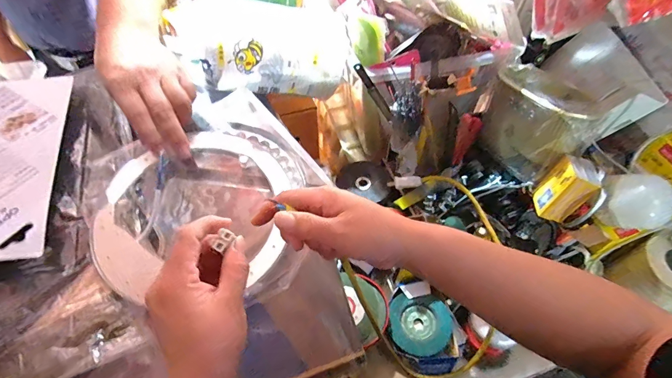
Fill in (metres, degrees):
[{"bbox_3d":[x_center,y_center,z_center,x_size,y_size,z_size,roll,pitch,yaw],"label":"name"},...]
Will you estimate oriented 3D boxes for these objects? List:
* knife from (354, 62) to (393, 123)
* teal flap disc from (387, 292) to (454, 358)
[{"bbox_3d":[0.049,-0.126,0.447,0.013,0.100,0.012,-21,50,22],"label":"knife"},{"bbox_3d":[0.135,0.212,0.540,0.103,0.020,0.090,-3,54,-1],"label":"teal flap disc"}]

